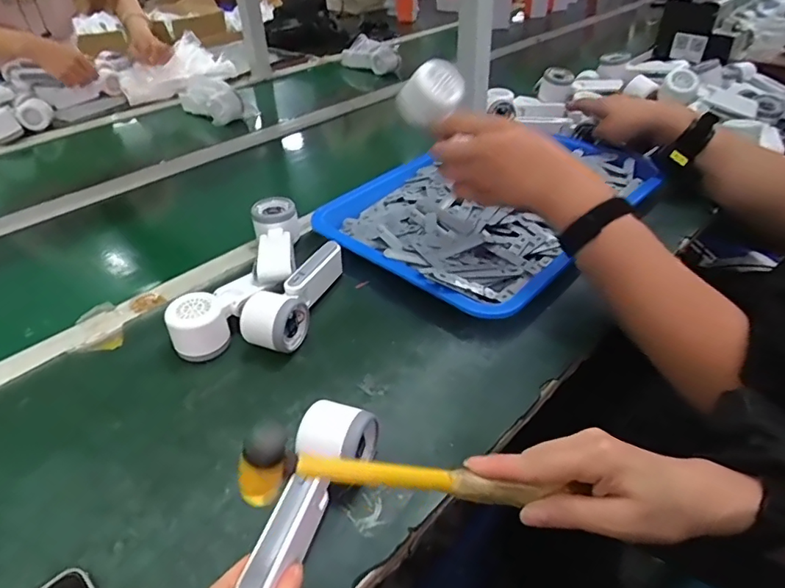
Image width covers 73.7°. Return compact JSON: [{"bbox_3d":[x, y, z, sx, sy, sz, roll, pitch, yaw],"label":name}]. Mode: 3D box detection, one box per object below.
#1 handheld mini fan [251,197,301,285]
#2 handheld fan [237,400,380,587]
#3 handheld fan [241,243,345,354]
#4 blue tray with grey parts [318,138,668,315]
[{"bbox_3d":[-0.149,-0.065,0.664,0.056,0.044,0.164,-7,38,-4],"label":"handheld mini fan"},{"bbox_3d":[-0.067,0.156,0.401,0.050,0.048,0.164,12,44,19],"label":"handheld fan"},{"bbox_3d":[-0.110,-0.003,0.601,0.054,0.053,0.162,7,39,13],"label":"handheld fan"},{"bbox_3d":[0.130,-0.130,0.741,0.343,0.054,0.432,25,46,32],"label":"blue tray with grey parts"}]

